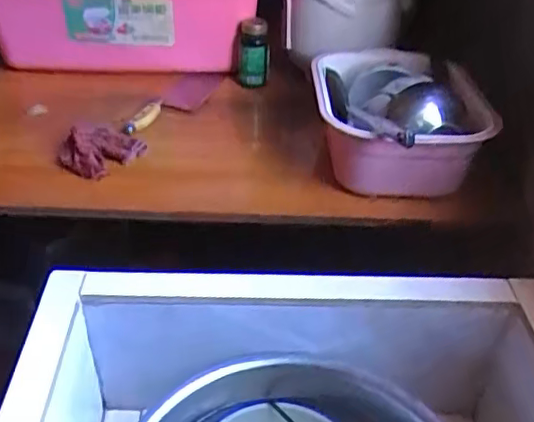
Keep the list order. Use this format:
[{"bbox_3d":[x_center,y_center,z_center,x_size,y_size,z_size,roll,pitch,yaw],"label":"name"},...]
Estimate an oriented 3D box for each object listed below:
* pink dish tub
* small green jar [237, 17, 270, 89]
[{"bbox_3d":[0.183,-0.124,0.864,0.208,0.149,0.241,0,38,-2],"label":"pink dish tub"},{"bbox_3d":[-0.025,-0.286,1.098,0.058,0.130,0.060,1,38,-1],"label":"small green jar"}]

